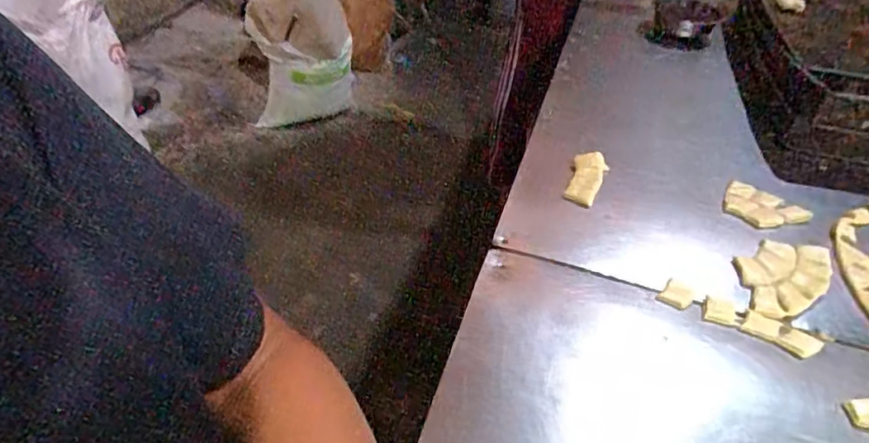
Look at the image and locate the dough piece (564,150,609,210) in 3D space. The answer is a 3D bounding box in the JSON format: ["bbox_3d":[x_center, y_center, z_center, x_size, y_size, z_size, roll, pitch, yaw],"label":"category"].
[{"bbox_3d":[0.258,-0.079,0.960,0.059,0.038,0.128,22,44,17],"label":"dough piece"}]

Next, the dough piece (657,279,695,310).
[{"bbox_3d":[0.338,0.101,0.779,0.037,0.009,0.047,34,49,28],"label":"dough piece"}]

